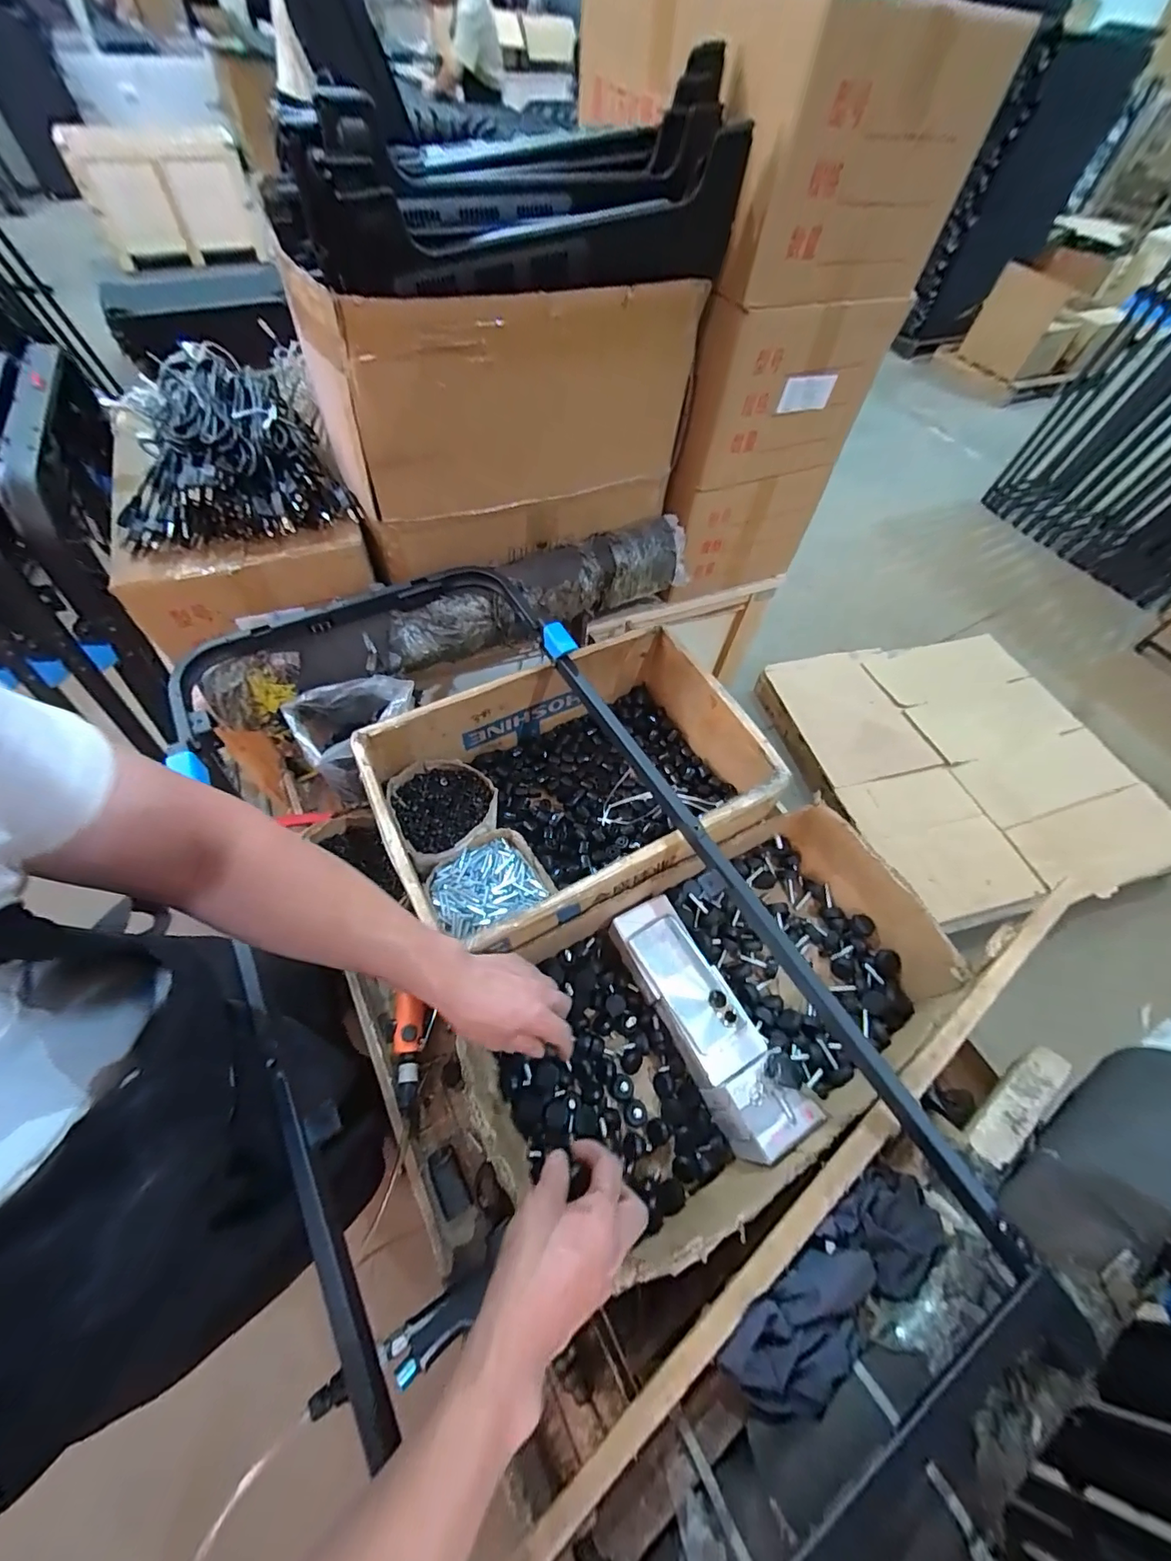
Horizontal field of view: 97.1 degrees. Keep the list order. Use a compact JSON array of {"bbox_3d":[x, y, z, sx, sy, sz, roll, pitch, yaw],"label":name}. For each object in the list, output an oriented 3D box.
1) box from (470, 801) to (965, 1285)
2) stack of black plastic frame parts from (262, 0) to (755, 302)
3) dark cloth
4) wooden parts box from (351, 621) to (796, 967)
[{"bbox_3d":[0.160,0.277,0.650,0.590,0.147,0.347,-23,63,-17],"label":"box"},{"bbox_3d":[-0.070,-0.687,0.608,0.514,0.137,0.162,-15,61,-13],"label":"stack of black plastic frame parts"},{"bbox_3d":[0.225,0.440,0.452,0.236,0.043,0.079,-29,64,-20],"label":"dark cloth"},{"bbox_3d":[-0.015,0.017,0.781,0.515,0.168,0.368,-23,63,-17],"label":"wooden parts box"}]

